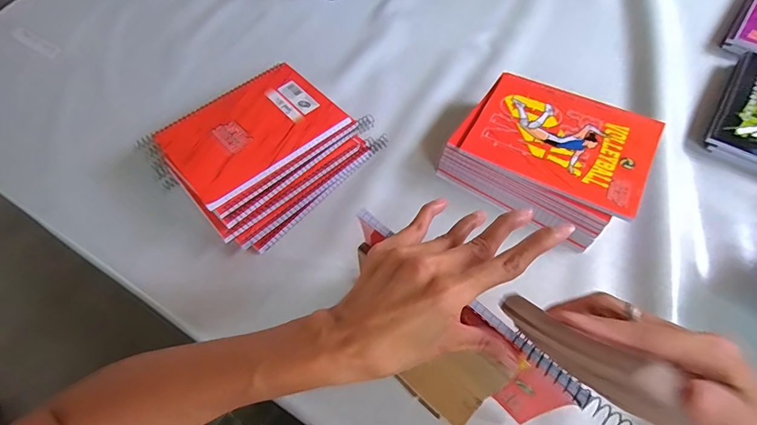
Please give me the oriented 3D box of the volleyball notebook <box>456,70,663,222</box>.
[{"bbox_3d":[0.219,-0.089,0.479,0.197,0.012,0.145,26,64,16],"label":"volleyball notebook"}]

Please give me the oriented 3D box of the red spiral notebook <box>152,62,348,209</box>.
[{"bbox_3d":[-0.159,-0.106,0.496,0.197,0.014,0.150,-38,65,-18],"label":"red spiral notebook"}]

